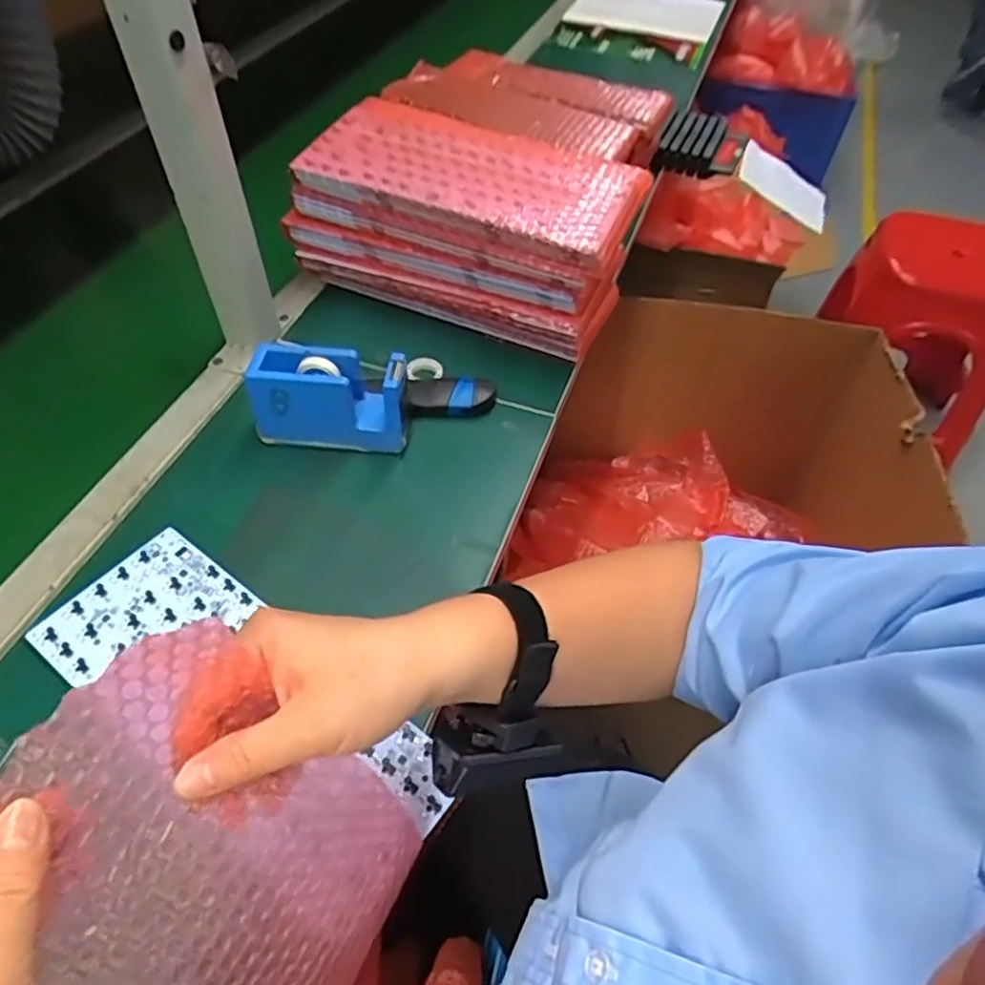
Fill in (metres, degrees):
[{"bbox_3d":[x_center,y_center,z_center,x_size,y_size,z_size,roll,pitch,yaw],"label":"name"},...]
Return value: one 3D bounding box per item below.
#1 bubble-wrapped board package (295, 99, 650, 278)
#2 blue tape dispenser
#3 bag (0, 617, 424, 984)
[{"bbox_3d":[-0.017,-0.308,0.662,0.312,0.039,0.142,19,53,13],"label":"bubble-wrapped board package"},{"bbox_3d":[-0.139,-0.080,0.594,0.130,0.083,0.050,4,51,1],"label":"blue tape dispenser"},{"bbox_3d":[-0.109,0.166,0.288,0.035,0.210,0.142,-6,36,39],"label":"bag"}]

